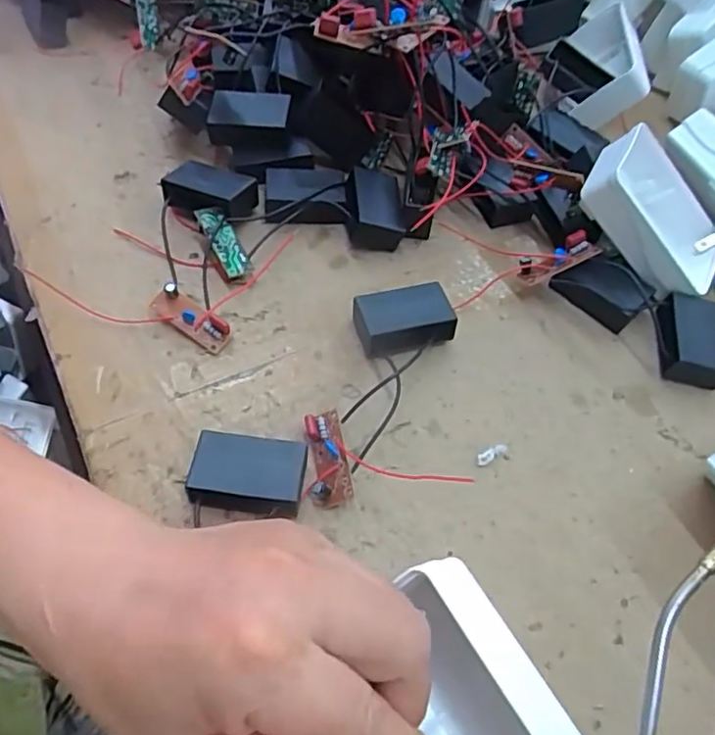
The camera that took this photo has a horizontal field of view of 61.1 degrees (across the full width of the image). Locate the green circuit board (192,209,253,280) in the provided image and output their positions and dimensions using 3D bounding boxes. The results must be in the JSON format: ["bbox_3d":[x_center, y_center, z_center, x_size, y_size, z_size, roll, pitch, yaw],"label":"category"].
[{"bbox_3d":[-0.075,-0.069,0.338,0.015,0.005,0.045,-28,85,-21],"label":"green circuit board"}]

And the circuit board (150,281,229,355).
[{"bbox_3d":[-0.086,-0.027,0.314,0.044,0.017,0.017,30,59,15],"label":"circuit board"}]

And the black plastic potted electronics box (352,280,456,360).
[{"bbox_3d":[0.023,-0.025,0.320,0.050,0.021,0.032,-10,58,-11],"label":"black plastic potted electronics box"}]

